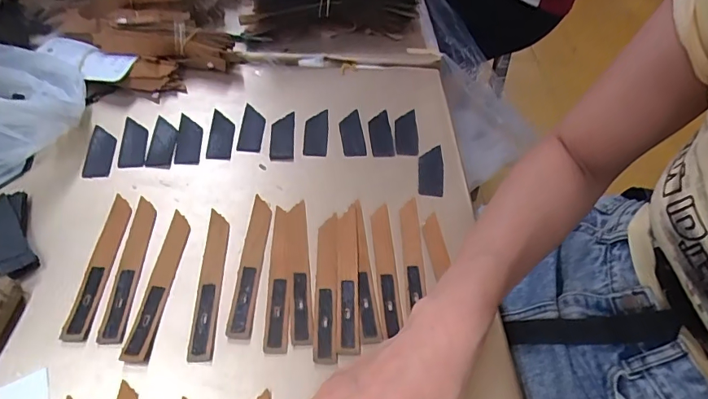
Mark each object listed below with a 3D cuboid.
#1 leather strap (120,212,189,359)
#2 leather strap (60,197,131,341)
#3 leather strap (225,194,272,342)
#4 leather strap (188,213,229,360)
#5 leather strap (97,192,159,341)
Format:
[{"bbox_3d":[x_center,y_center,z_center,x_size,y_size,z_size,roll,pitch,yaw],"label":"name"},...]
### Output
[{"bbox_3d":[-0.146,0.061,0.349,0.016,0.006,0.125,5,50,-2],"label":"leather strap"},{"bbox_3d":[-0.196,0.048,0.358,0.019,0.004,0.127,2,51,-4],"label":"leather strap"},{"bbox_3d":[-0.081,0.050,0.364,0.018,0.004,0.124,5,51,-4],"label":"leather strap"},{"bbox_3d":[-0.109,0.060,0.352,0.018,0.004,0.125,1,51,-6],"label":"leather strap"},{"bbox_3d":[-0.172,0.051,0.357,0.016,0.004,0.126,1,51,-6],"label":"leather strap"}]

